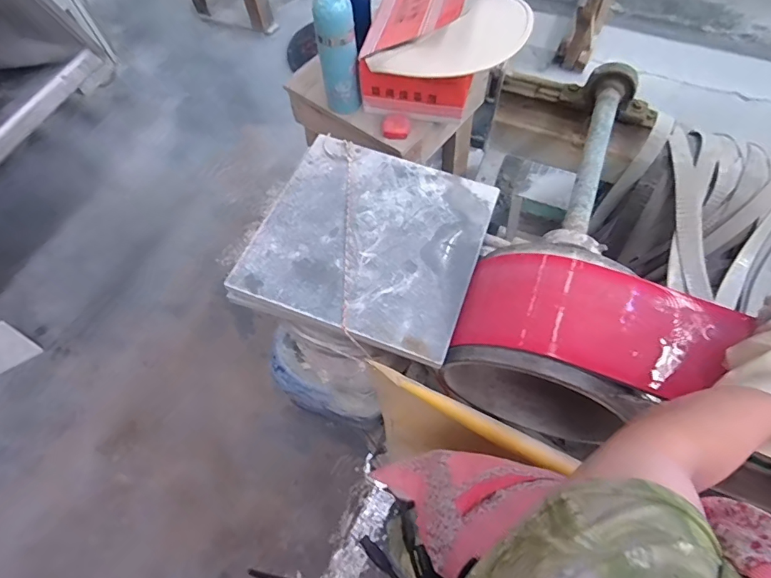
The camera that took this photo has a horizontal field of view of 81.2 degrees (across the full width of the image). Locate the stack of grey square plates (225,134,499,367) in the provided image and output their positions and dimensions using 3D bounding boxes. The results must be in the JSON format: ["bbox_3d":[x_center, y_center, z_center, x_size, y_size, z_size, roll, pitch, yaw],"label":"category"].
[{"bbox_3d":[-0.019,-0.080,0.673,0.313,0.029,0.317,19,63,10],"label":"stack of grey square plates"}]

